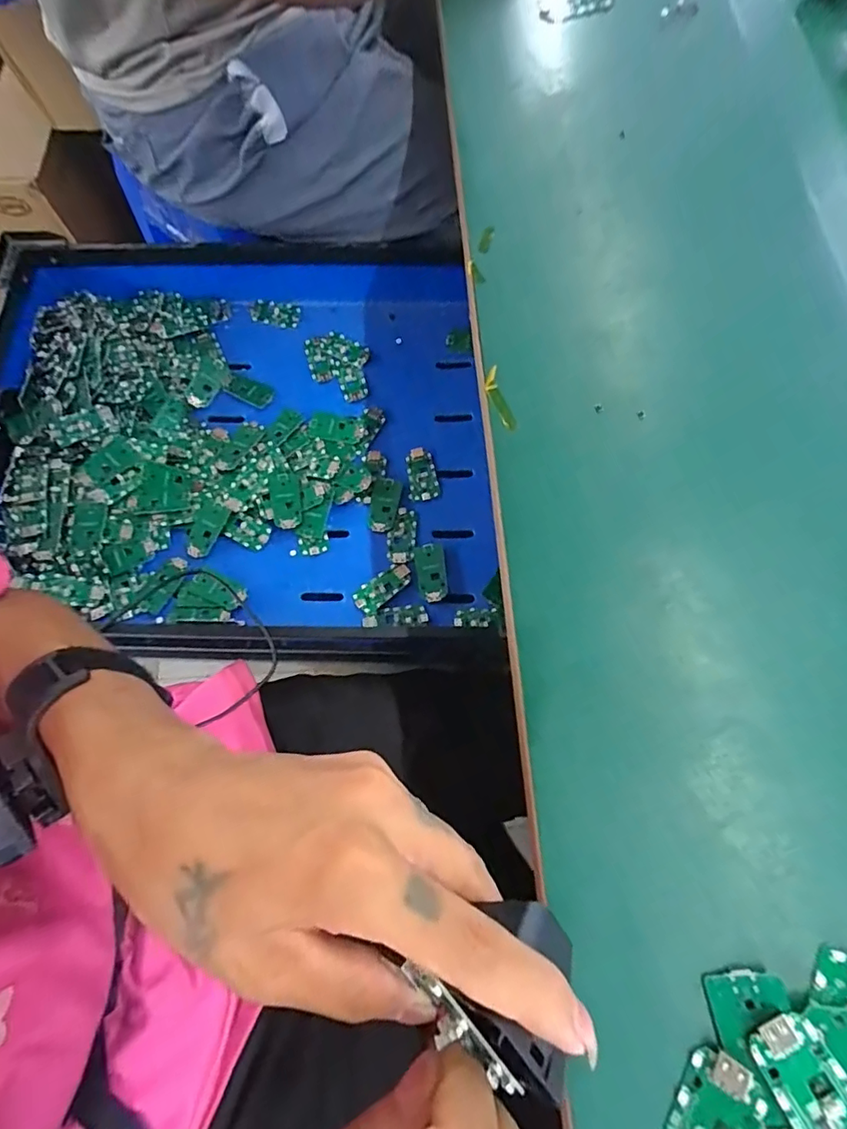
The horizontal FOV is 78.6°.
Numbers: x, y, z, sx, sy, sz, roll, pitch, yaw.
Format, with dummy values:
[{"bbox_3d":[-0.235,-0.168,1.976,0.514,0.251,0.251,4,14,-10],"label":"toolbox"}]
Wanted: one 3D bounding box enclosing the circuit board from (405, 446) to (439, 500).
[{"bbox_3d":[-0.002,-0.101,0.577,0.032,0.005,0.060,-5,69,-2],"label":"circuit board"}]

